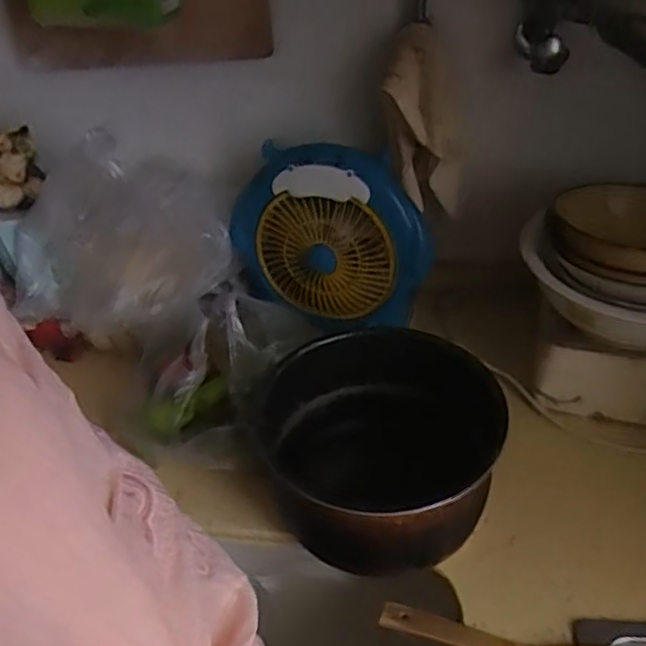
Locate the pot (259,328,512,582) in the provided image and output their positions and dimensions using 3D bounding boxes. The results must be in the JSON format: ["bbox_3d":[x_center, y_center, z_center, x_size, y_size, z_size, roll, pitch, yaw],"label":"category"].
[{"bbox_3d":[0.050,0.126,0.664,0.226,0.140,0.225,-4,38,3],"label":"pot"}]

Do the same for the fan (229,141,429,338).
[{"bbox_3d":[0.005,-0.105,0.798,0.240,0.211,0.071,14,42,24],"label":"fan"}]

